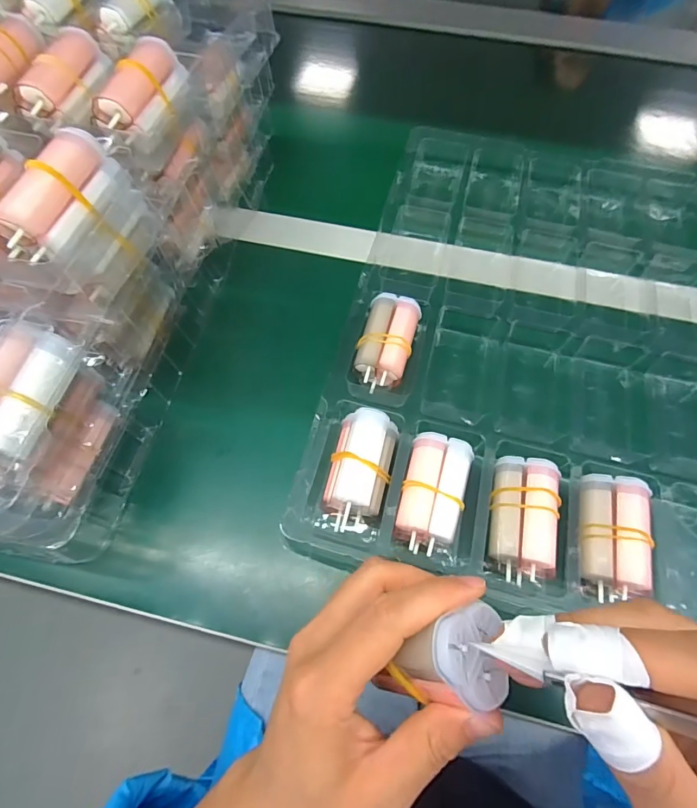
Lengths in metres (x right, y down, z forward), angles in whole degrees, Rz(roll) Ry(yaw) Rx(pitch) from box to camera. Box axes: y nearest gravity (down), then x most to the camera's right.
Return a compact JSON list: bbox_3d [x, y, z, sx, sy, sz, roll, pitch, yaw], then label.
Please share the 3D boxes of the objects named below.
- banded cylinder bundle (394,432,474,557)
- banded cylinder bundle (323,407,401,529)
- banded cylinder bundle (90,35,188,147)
[{"bbox_3d":[0.051,0.056,0.257,0.036,0.032,0.067,14,63,7],"label":"banded cylinder bundle"},{"bbox_3d":[0.008,0.041,0.261,0.036,0.031,0.072,11,63,5],"label":"banded cylinder bundle"},{"bbox_3d":[-0.121,-0.185,0.248,0.028,0.029,0.062,15,63,7],"label":"banded cylinder bundle"}]

